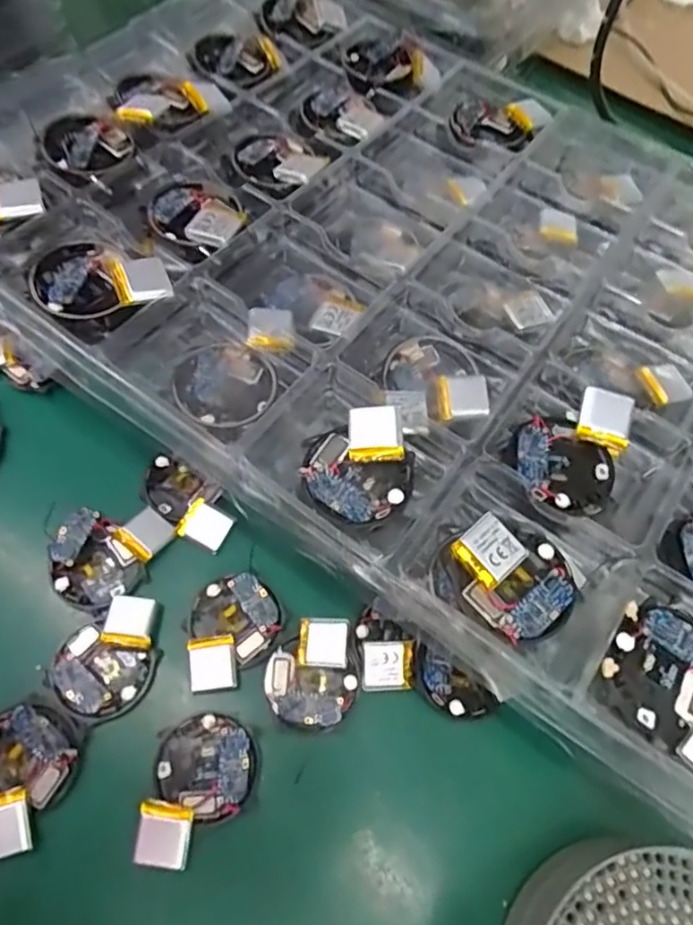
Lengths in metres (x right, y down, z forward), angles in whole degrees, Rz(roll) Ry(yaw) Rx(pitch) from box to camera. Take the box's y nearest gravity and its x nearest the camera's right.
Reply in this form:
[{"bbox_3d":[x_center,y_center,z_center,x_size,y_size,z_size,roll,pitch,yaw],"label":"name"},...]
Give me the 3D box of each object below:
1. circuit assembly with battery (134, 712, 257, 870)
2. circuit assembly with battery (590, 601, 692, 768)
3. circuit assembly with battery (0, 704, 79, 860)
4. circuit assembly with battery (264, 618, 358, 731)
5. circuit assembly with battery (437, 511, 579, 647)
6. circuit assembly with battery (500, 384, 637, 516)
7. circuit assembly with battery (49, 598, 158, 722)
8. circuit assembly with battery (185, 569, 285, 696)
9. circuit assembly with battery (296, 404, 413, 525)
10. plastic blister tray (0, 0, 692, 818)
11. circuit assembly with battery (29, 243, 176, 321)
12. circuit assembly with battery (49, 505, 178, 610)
[{"bbox_3d":[-0.060,0.134,0.245,0.041,0.010,0.055,8,62,-1],"label":"circuit assembly with battery"},{"bbox_3d":[0.115,0.077,0.204,0.054,0.011,0.042,36,65,13],"label":"circuit assembly with battery"},{"bbox_3d":[-0.132,0.127,0.243,0.040,0.014,0.050,-20,66,-15],"label":"circuit assembly with battery"},{"bbox_3d":[-0.016,0.096,0.270,0.039,0.012,0.044,-6,63,-8],"label":"circuit assembly with battery"},{"bbox_3d":[0.060,0.042,0.220,0.047,0.015,0.038,35,65,13],"label":"circuit assembly with battery"},{"bbox_3d":[0.092,-0.006,0.242,0.043,0.020,0.053,38,66,14],"label":"circuit assembly with battery"},{"bbox_3d":[-0.104,0.086,0.264,0.050,0.009,0.041,-38,71,-21],"label":"circuit assembly with battery"},{"bbox_3d":[-0.051,0.076,0.274,0.041,0.008,0.049,-6,63,-8],"label":"circuit assembly with battery"},{"bbox_3d":[0.006,0.001,0.235,0.044,0.011,0.042,2,62,-4],"label":"circuit assembly with battery"},{"bbox_3d":[0.041,-0.102,0.302,0.476,0.053,0.323,34,65,12],"label":"plastic blister tray"},{"bbox_3d":[-0.109,-0.081,0.265,0.055,0.017,0.044,-16,65,-13],"label":"circuit assembly with battery"},{"bbox_3d":[-0.115,0.042,0.285,0.040,0.015,0.052,29,64,10],"label":"circuit assembly with battery"}]

